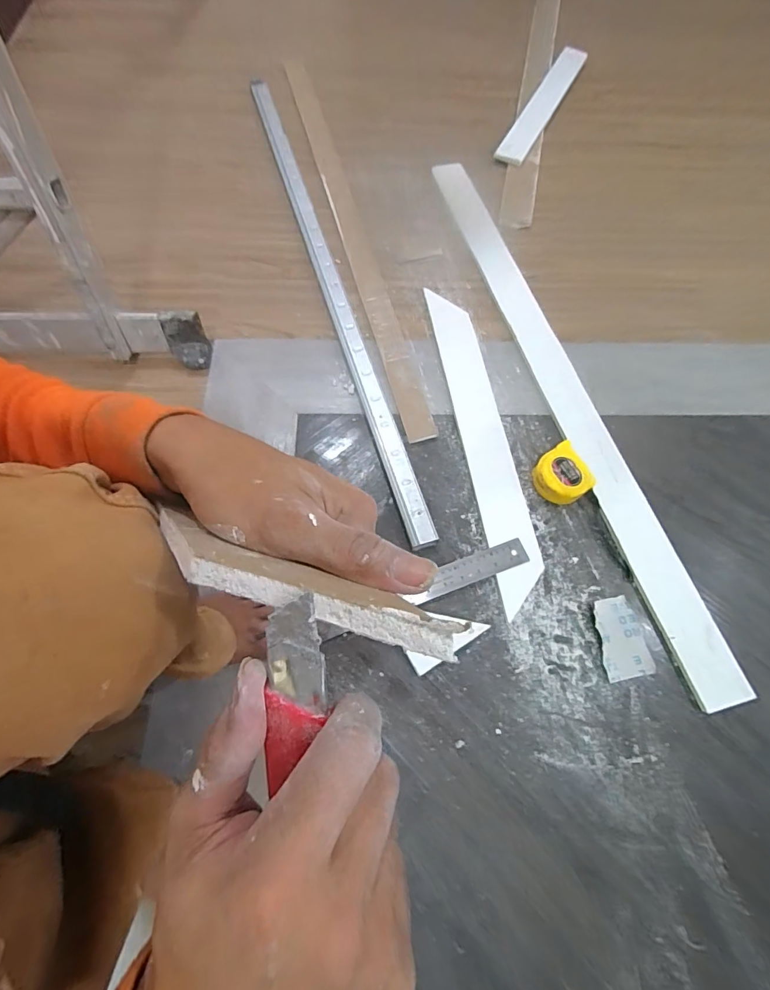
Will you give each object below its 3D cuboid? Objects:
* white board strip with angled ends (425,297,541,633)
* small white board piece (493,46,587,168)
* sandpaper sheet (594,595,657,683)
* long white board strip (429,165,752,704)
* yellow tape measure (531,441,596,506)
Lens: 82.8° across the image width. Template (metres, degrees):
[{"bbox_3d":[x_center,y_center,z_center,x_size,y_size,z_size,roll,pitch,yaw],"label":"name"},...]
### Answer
[{"bbox_3d":[0.154,-0.109,0.709,0.072,0.012,0.569,-8,67,-5],"label":"white board strip with angled ends"},{"bbox_3d":[0.382,-0.942,1.048,0.071,0.014,0.478,25,69,8],"label":"small white board piece"},{"bbox_3d":[0.316,0.190,0.583,0.064,0.013,0.102,-6,67,-4],"label":"sandpaper sheet"},{"bbox_3d":[0.296,-0.229,0.764,0.089,0.018,1.092,-13,67,-7],"label":"long white board strip"},{"bbox_3d":[0.263,-0.024,0.657,0.081,0.043,0.078,-33,71,-15],"label":"yellow tape measure"}]

